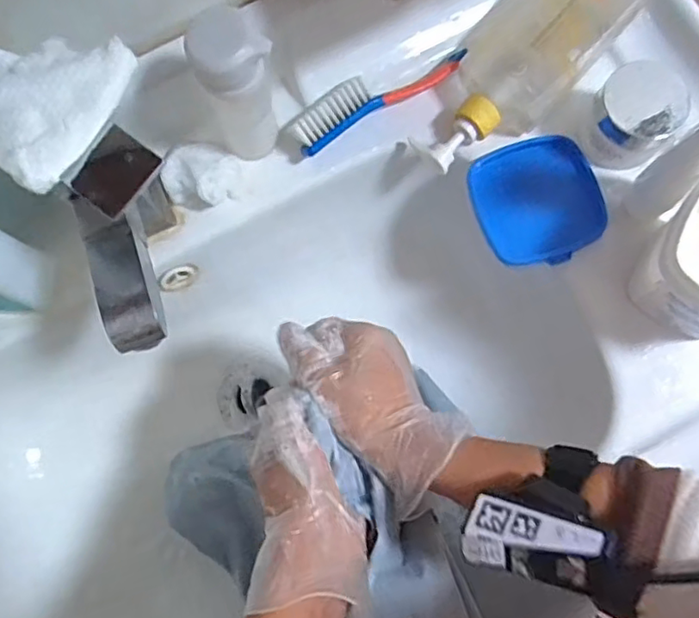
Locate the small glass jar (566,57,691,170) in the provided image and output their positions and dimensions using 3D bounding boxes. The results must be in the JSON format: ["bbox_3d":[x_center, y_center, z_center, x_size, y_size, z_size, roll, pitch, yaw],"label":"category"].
[{"bbox_3d":[0.213,-0.151,0.464,0.070,0.055,0.066,0,78,1],"label":"small glass jar"}]

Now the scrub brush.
[{"bbox_3d":[0.021,-0.164,0.474,0.143,0.032,0.031,-31,79,-5],"label":"scrub brush"}]

